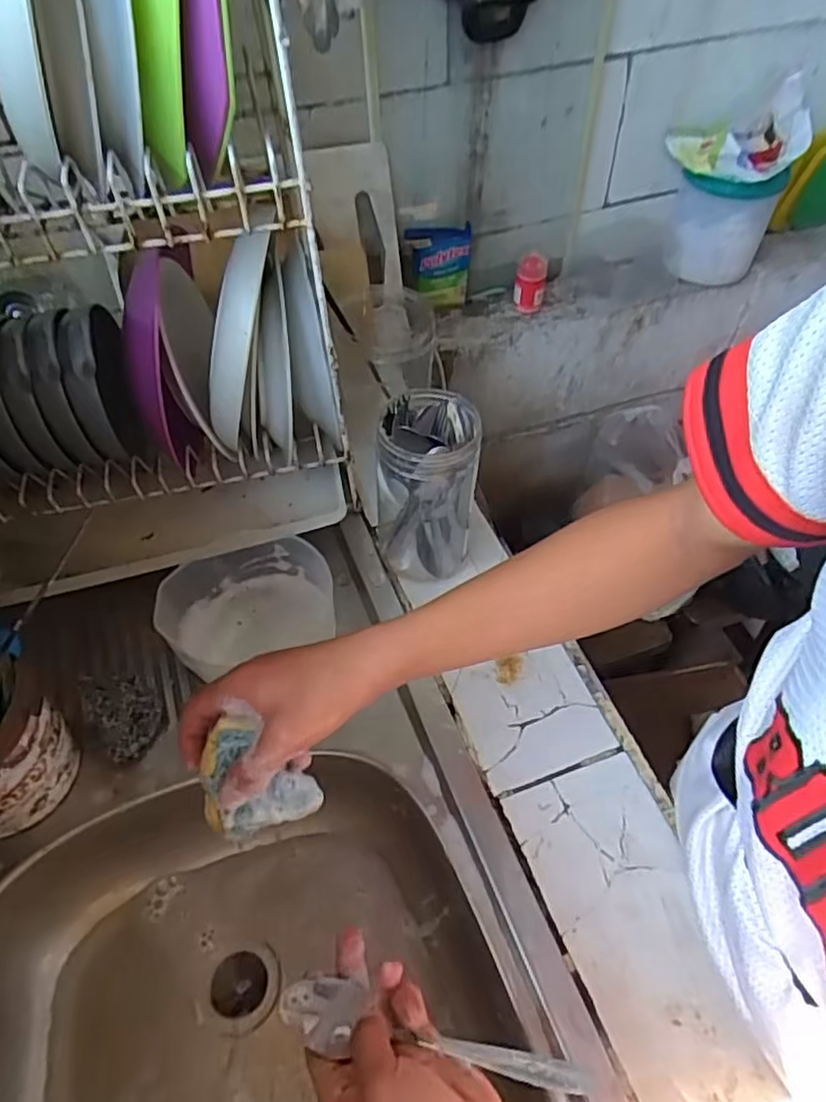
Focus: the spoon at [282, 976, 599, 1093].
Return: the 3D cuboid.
[{"bbox_3d":[0.008,0.274,0.375,0.175,0.020,0.033,2,52,14],"label":"spoon"}]

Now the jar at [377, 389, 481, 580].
[{"bbox_3d":[0.011,-0.058,0.601,0.085,0.166,0.082,-4,52,-3],"label":"jar"}]

